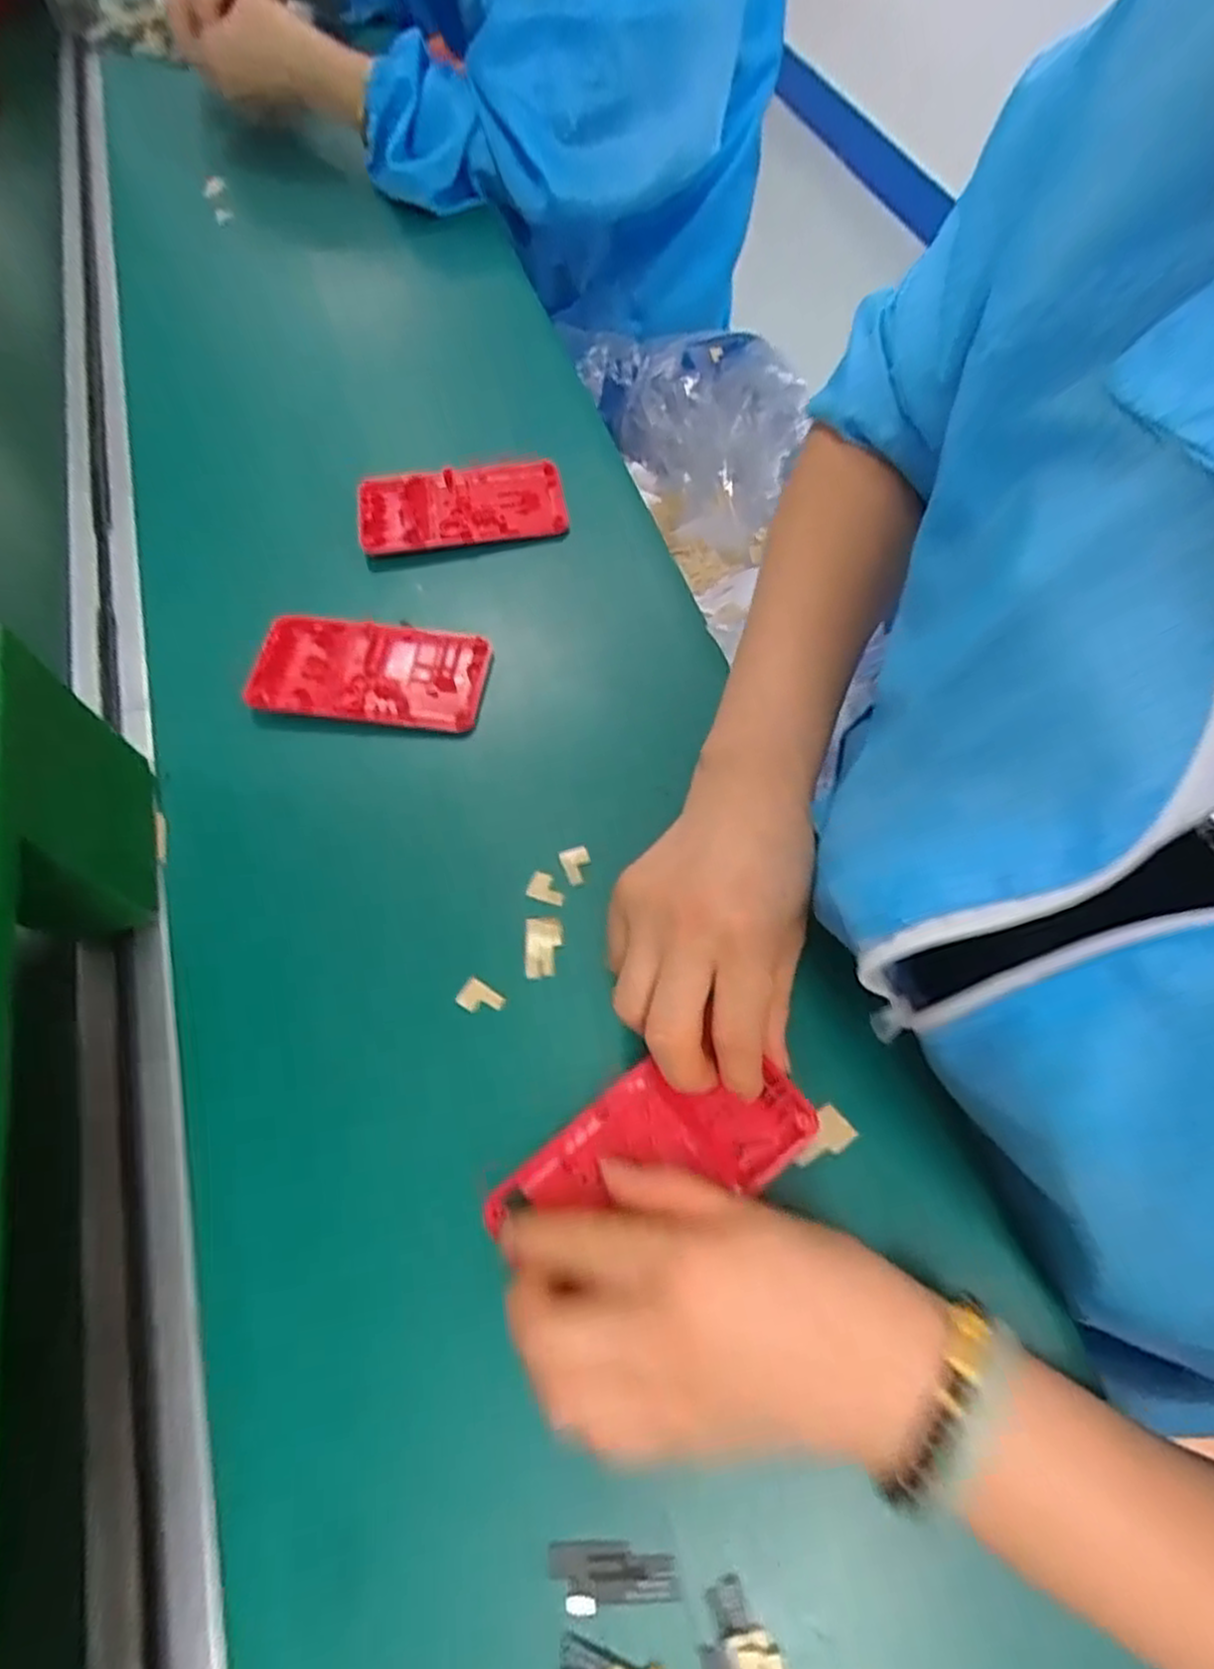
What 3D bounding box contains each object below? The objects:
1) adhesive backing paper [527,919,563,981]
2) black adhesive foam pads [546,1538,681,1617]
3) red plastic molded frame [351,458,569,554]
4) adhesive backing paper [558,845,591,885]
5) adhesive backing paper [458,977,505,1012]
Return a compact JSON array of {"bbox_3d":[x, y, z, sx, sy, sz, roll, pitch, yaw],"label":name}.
[{"bbox_3d":[-0.029,0.051,0.353,0.017,0.005,0.028,-2,63,2],"label":"adhesive backing paper"},{"bbox_3d":[0.002,0.240,0.252,0.041,0.004,0.018,-4,63,1],"label":"black adhesive foam pads"},{"bbox_3d":[-0.090,-0.205,0.482,0.123,0.016,0.059,-11,63,-2],"label":"red plastic molded frame"},{"bbox_3d":[-0.014,0.015,0.371,0.014,0.005,0.018,-20,64,-7],"label":"adhesive backing paper"},{"bbox_3d":[-0.055,0.072,0.342,0.020,0.004,0.013,29,68,17],"label":"adhesive backing paper"}]

